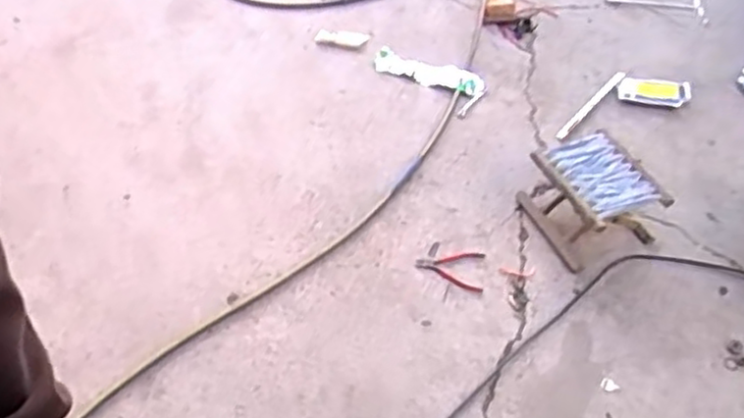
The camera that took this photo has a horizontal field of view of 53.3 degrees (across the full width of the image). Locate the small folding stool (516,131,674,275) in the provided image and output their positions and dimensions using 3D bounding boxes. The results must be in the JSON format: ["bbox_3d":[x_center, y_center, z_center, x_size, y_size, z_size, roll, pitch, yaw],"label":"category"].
[{"bbox_3d":[0.477,-0.030,1.641,0.238,0.147,0.270,-26,58,-21],"label":"small folding stool"}]

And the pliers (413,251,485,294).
[{"bbox_3d":[0.171,0.123,1.587,0.147,0.011,0.109,16,49,8],"label":"pliers"}]

